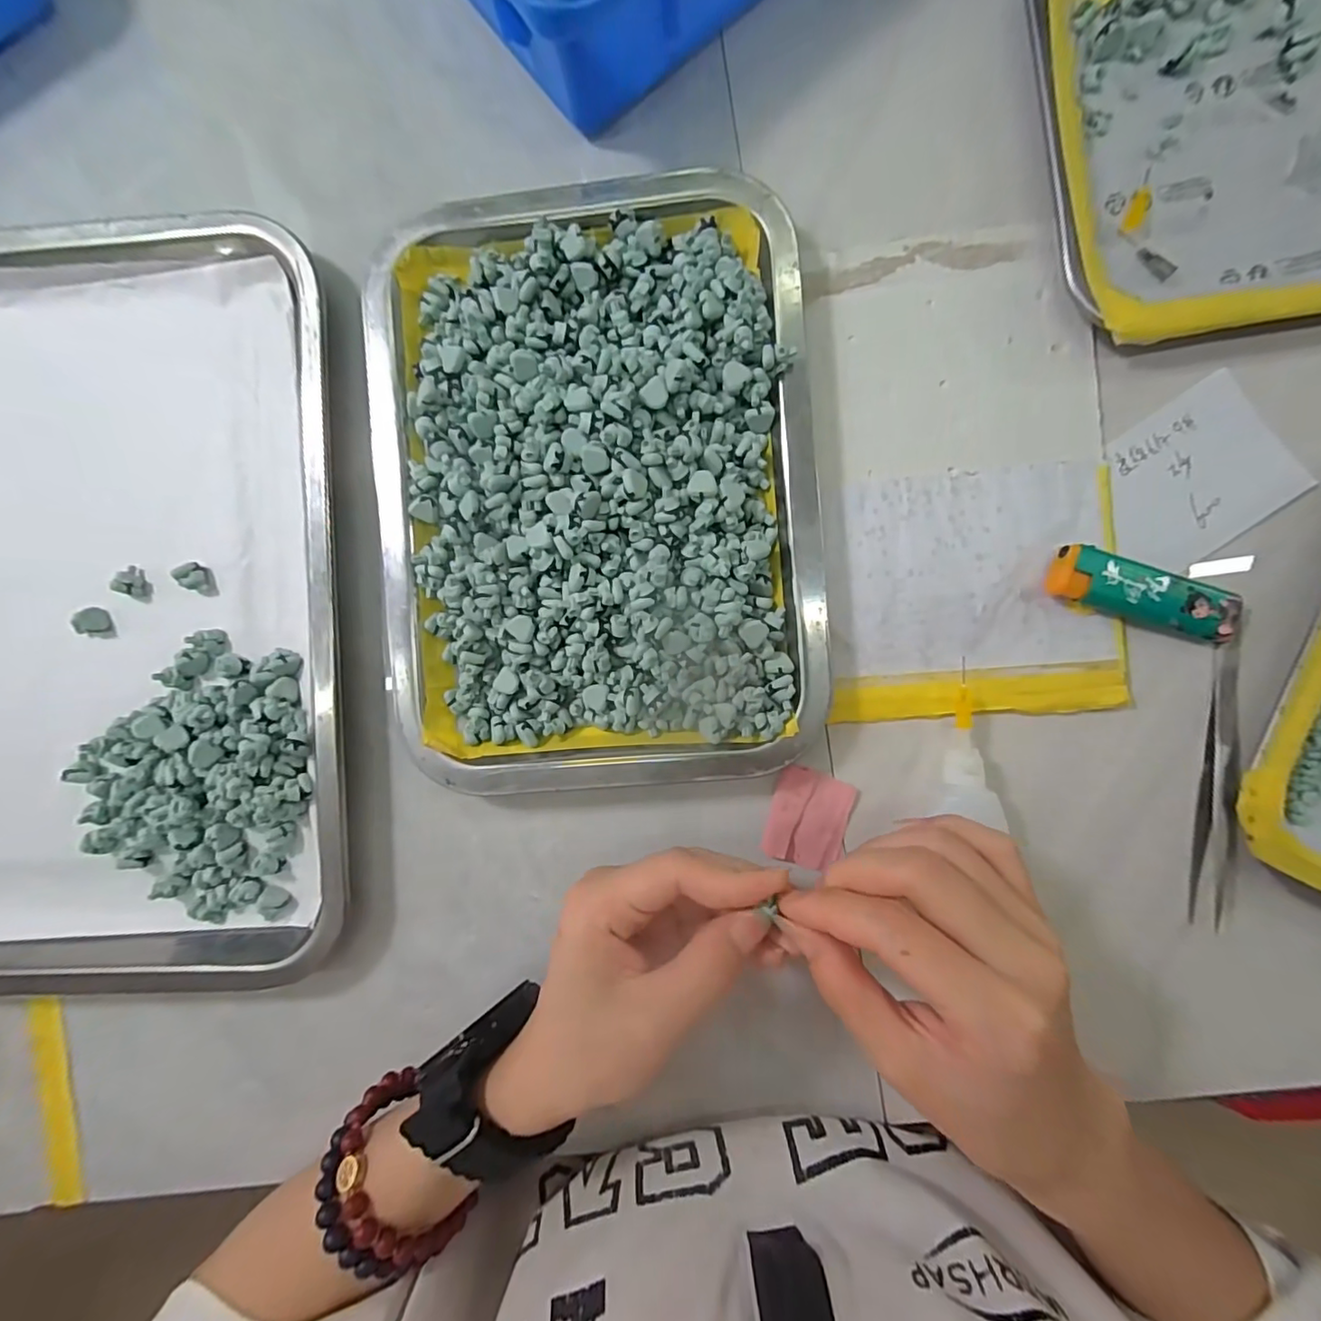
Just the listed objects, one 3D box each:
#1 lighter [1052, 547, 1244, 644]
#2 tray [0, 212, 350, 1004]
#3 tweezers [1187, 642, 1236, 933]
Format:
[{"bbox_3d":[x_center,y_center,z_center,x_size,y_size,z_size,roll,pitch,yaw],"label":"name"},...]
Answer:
[{"bbox_3d":[0.205,-0.029,0.239,0.078,0.015,0.023,18,90,4],"label":"lighter"},{"bbox_3d":[-0.279,-0.022,0.272,0.266,0.024,0.353,-3,89,4],"label":"tray"},{"bbox_3d":[0.242,0.054,0.242,0.015,0.009,0.122,4,90,4],"label":"tweezers"}]

